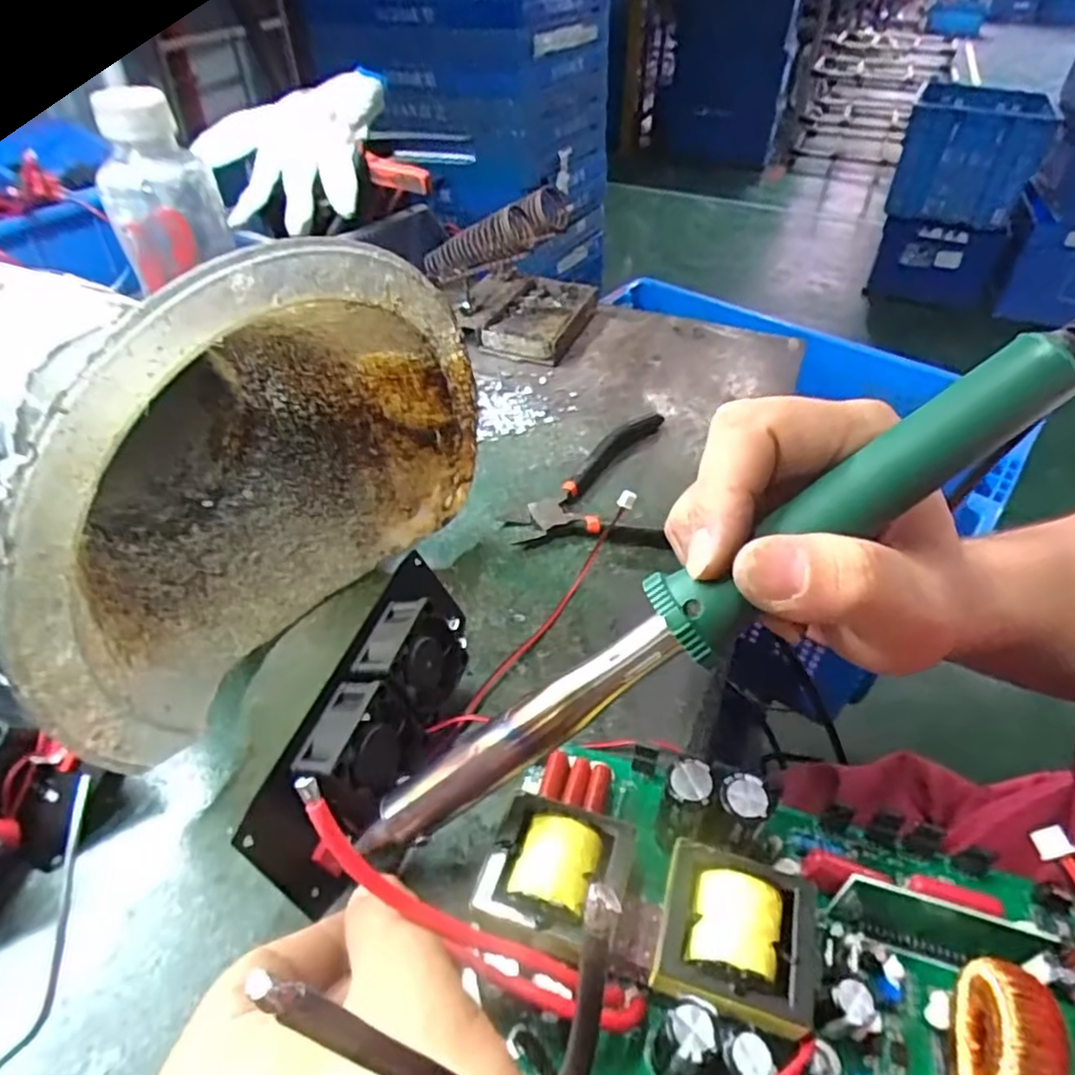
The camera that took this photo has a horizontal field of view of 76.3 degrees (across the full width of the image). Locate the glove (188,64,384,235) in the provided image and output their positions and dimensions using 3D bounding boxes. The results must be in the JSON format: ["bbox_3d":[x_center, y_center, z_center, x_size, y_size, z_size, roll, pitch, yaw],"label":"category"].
[{"bbox_3d":[-0.197,-0.299,0.546,0.141,0.104,0.079,7,43,8],"label":"glove"}]

